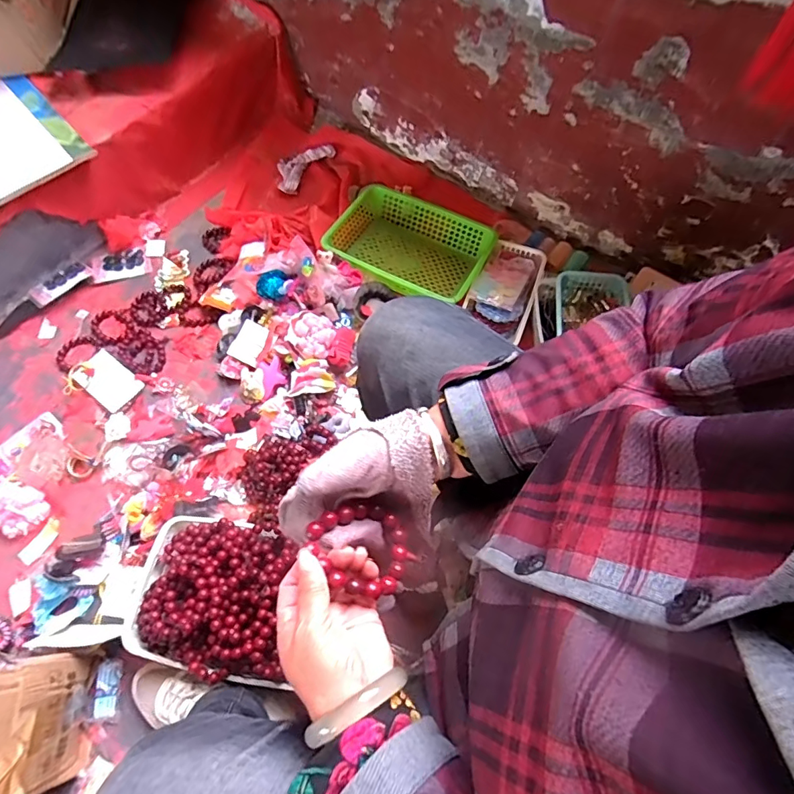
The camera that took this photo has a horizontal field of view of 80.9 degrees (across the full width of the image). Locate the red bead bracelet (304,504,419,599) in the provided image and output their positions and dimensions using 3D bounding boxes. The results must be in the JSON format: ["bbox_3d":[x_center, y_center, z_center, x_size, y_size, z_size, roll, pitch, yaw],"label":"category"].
[{"bbox_3d":[-0.027,0.128,0.386,0.082,0.016,0.082,18,52,-24],"label":"red bead bracelet"}]

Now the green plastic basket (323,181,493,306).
[{"bbox_3d":[0.024,-0.323,1.025,0.336,0.092,0.248,24,67,12],"label":"green plastic basket"}]

